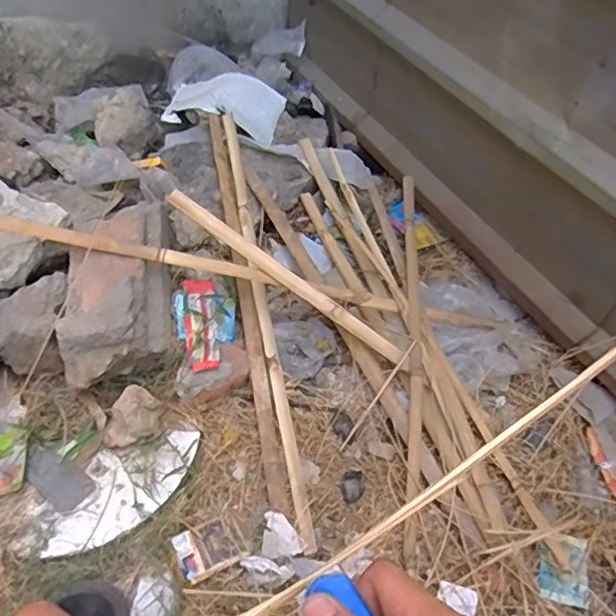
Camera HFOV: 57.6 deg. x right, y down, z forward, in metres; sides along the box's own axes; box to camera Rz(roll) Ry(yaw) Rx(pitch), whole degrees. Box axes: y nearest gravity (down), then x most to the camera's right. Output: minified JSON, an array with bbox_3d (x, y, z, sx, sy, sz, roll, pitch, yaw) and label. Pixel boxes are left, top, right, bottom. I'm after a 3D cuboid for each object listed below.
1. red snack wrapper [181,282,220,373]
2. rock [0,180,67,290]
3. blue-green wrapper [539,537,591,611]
[{"bbox_3d":[-0.189,0.030,0.987,0.055,0.019,0.206,-6,51,-8],"label":"red snack wrapper"},{"bbox_3d":[-0.534,-0.130,0.979,0.164,0.089,0.154,26,53,18],"label":"rock"},{"bbox_3d":[0.362,0.369,0.792,0.066,0.009,0.092,13,50,8],"label":"blue-green wrapper"}]

